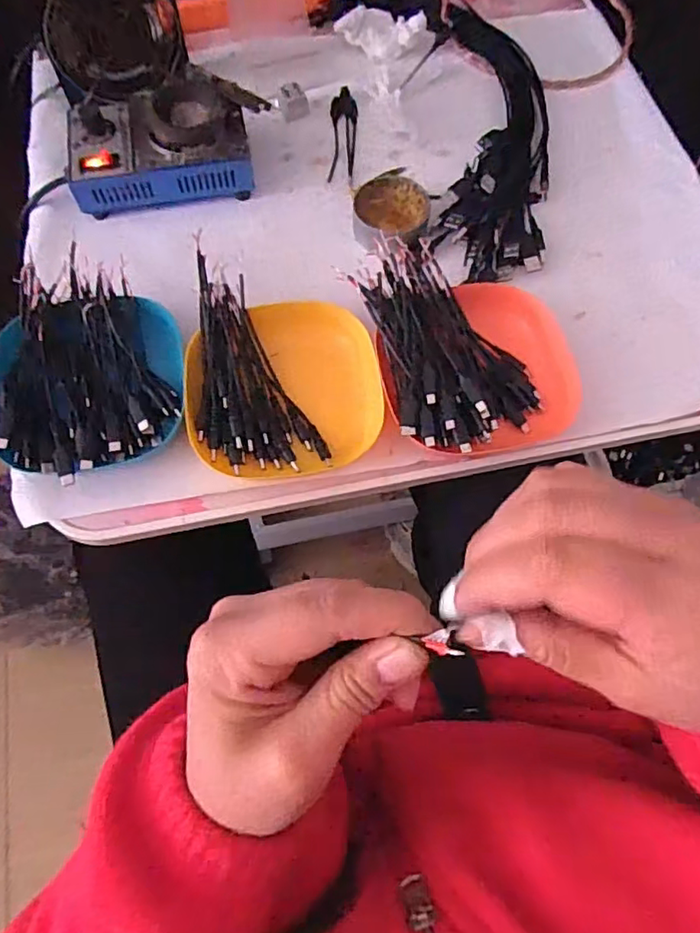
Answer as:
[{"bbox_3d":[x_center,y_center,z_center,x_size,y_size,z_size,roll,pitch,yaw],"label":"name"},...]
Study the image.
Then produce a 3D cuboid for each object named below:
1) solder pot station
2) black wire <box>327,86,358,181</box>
[{"bbox_3d":[-0.164,-0.275,0.515,0.151,0.064,0.095,-7,69,-4],"label":"solder pot station"},{"bbox_3d":[-0.006,-0.316,0.566,0.025,0.009,0.113,1,69,-1],"label":"black wire"}]

